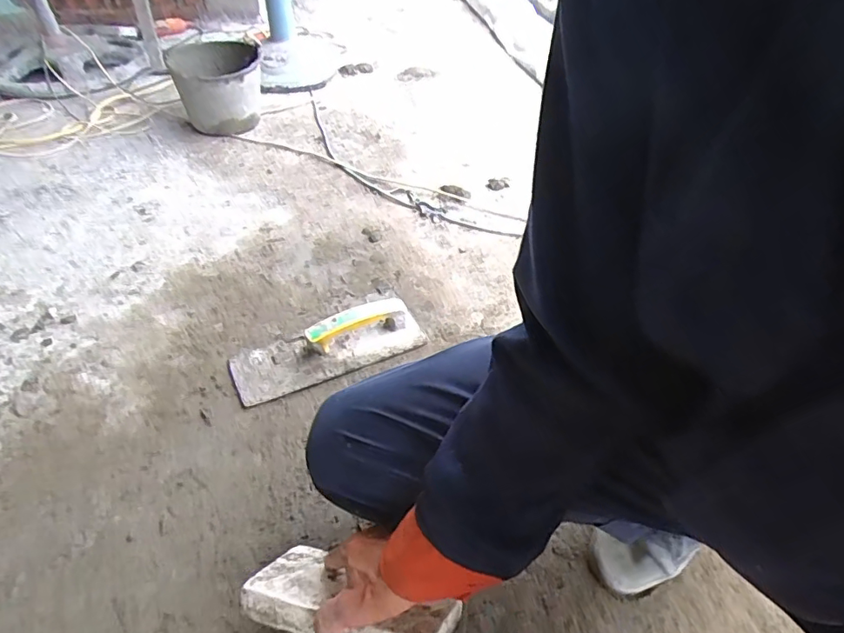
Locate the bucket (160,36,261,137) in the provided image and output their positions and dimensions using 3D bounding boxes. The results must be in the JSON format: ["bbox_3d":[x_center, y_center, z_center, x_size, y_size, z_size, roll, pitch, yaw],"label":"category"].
[{"bbox_3d":[-0.549,-0.630,1.425,0.231,0.209,0.245,-15,45,-14],"label":"bucket"}]

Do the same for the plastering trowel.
[{"bbox_3d":[-0.147,0.036,0.811,0.289,0.069,0.107,-18,46,-17],"label":"plastering trowel"}]

